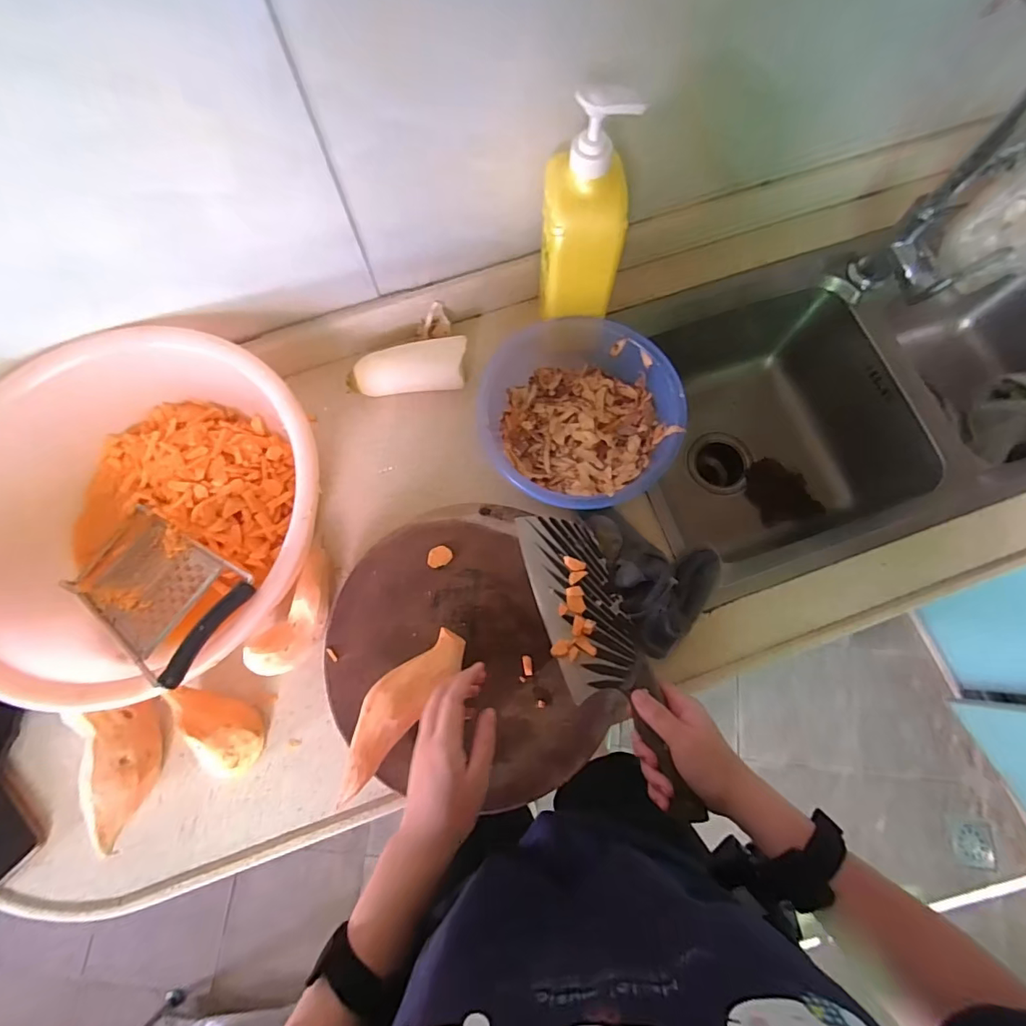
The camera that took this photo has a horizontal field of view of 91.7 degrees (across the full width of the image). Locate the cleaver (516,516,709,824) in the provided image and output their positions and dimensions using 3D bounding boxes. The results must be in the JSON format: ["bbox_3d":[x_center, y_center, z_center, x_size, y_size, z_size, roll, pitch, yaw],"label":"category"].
[{"bbox_3d":[0.081,0.128,0.450,0.072,0.022,0.282,-24,74,-6],"label":"cleaver"}]

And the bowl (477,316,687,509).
[{"bbox_3d":[0.077,-0.110,0.576,0.209,0.076,0.210,0,75,0],"label":"bowl"}]

